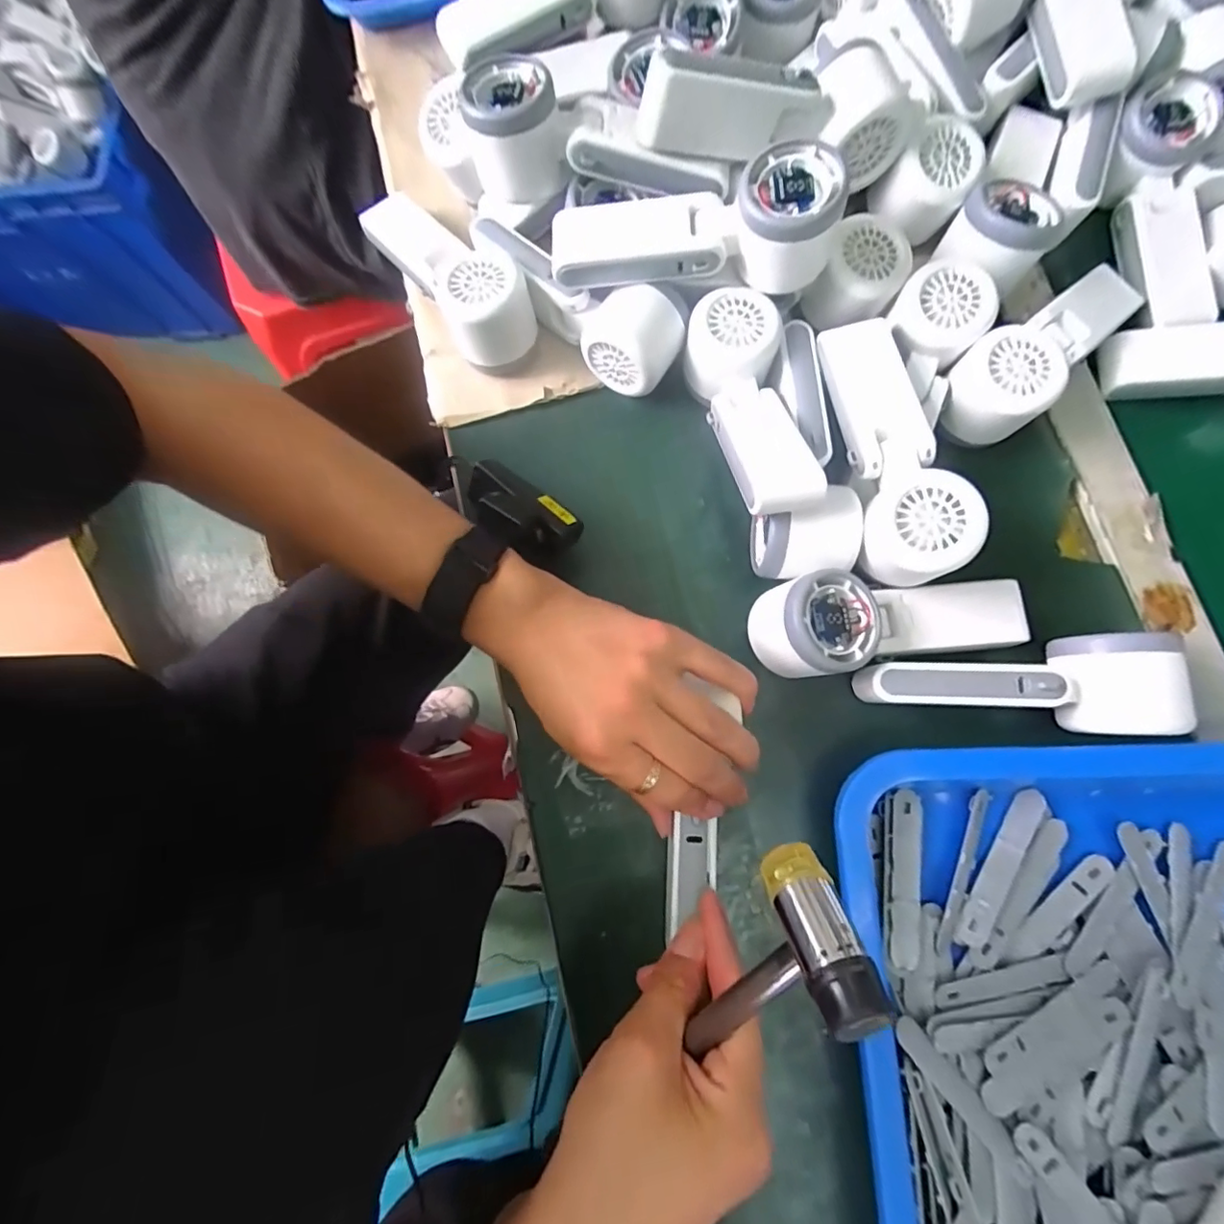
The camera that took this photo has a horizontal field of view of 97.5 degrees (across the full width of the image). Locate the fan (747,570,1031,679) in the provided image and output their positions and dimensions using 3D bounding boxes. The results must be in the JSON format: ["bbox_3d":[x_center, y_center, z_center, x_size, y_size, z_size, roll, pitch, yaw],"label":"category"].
[{"bbox_3d":[0.166,0.006,0.320,0.163,0.064,0.057,-7,79,0],"label":"fan"}]

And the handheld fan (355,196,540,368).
[{"bbox_3d":[-0.115,-0.239,0.381,0.056,0.051,0.178,-39,69,-6],"label":"handheld fan"}]

